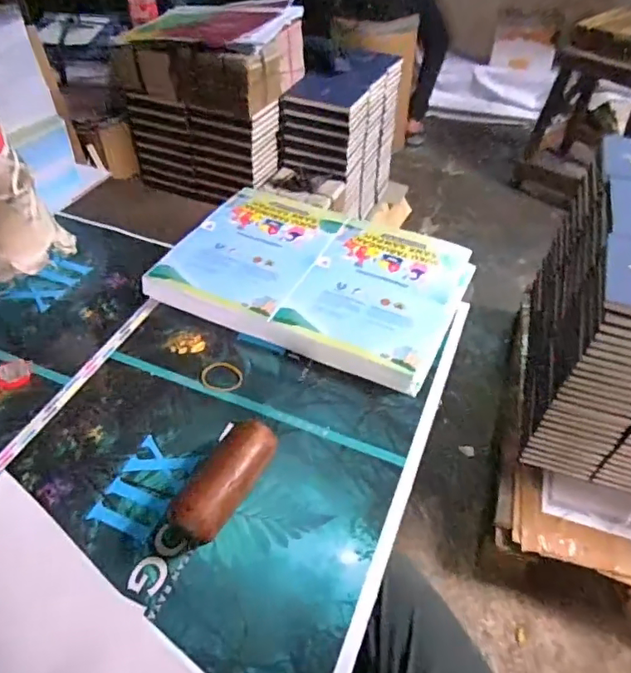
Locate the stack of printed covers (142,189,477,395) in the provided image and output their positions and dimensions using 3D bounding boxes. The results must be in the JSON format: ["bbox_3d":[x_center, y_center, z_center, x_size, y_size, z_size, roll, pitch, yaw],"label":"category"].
[{"bbox_3d":[0.003,-0.074,0.605,0.310,0.033,0.222,19,47,18],"label":"stack of printed covers"}]

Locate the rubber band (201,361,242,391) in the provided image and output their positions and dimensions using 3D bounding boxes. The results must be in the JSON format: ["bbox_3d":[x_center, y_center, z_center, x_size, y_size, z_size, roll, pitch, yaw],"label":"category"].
[{"bbox_3d":[-0.090,0.039,0.516,0.039,0.004,0.036,0,44,0],"label":"rubber band"}]

